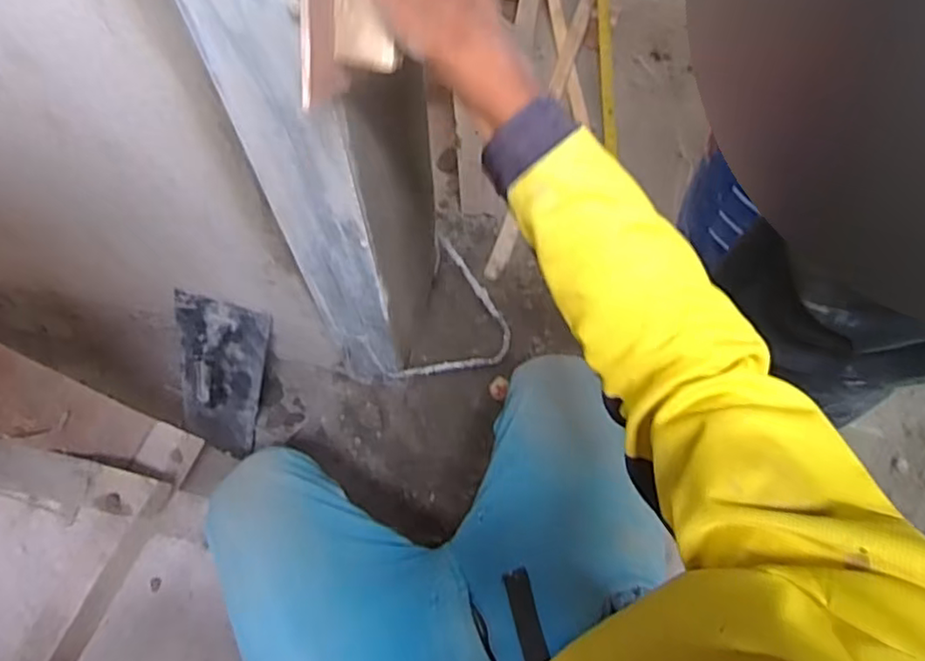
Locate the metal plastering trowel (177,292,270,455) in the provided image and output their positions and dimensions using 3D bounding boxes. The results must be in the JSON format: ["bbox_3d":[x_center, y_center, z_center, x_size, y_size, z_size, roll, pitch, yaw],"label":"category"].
[{"bbox_3d":[-0.321,0.076,0.833,0.114,0.253,0.064,15,36,-7],"label":"metal plastering trowel"}]

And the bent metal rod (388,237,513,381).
[{"bbox_3d":[-0.024,-0.031,0.849,0.181,0.036,0.177,-11,85,-39],"label":"bent metal rod"}]

